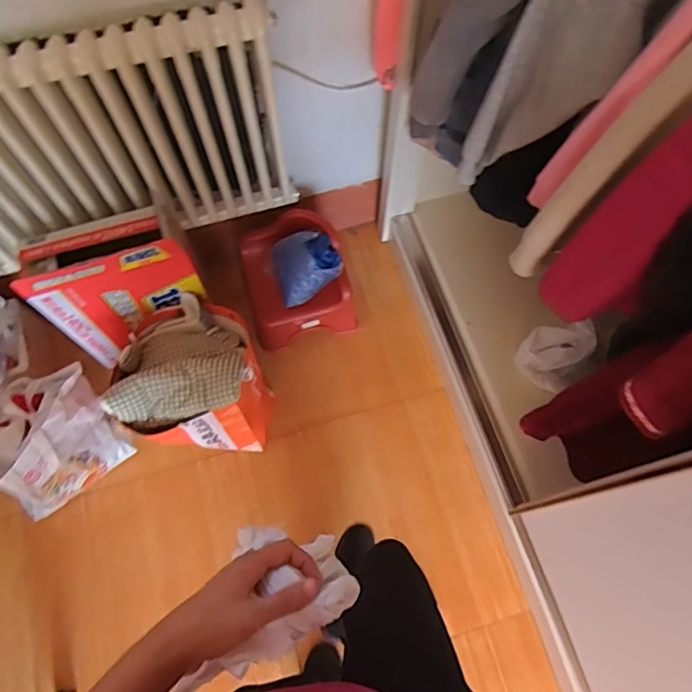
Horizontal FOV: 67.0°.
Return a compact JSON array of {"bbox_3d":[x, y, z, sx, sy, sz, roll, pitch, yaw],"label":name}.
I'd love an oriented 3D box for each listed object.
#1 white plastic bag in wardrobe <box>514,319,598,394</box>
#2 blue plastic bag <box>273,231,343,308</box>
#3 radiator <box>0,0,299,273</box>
[{"bbox_3d":[0.529,0.027,1.315,0.157,0.123,0.143,2,68,2],"label":"white plastic bag in wardrobe"},{"bbox_3d":[-0.106,-0.219,1.393,0.175,0.122,0.146,-21,69,-7],"label":"blue plastic bag"},{"bbox_3d":[-0.608,-0.379,1.107,0.977,0.529,0.132,-18,69,-7],"label":"radiator"}]

